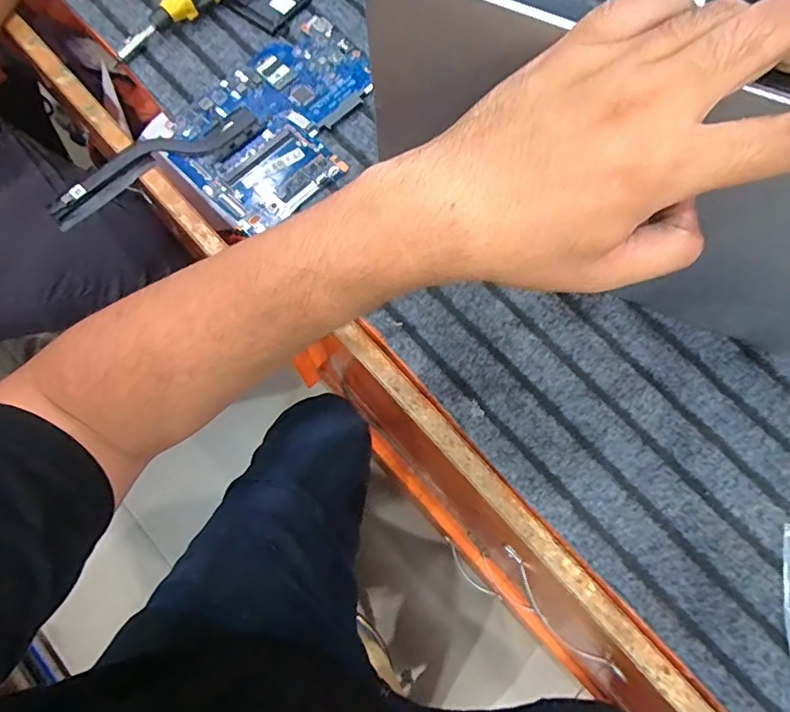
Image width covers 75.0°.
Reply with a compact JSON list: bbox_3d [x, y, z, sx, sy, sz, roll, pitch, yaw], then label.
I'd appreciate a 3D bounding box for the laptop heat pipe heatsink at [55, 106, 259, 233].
[{"bbox_3d":[-0.193,-0.156,0.415,0.176,0.008,0.044,-29,76,-8],"label":"laptop heat pipe heatsink"}]

